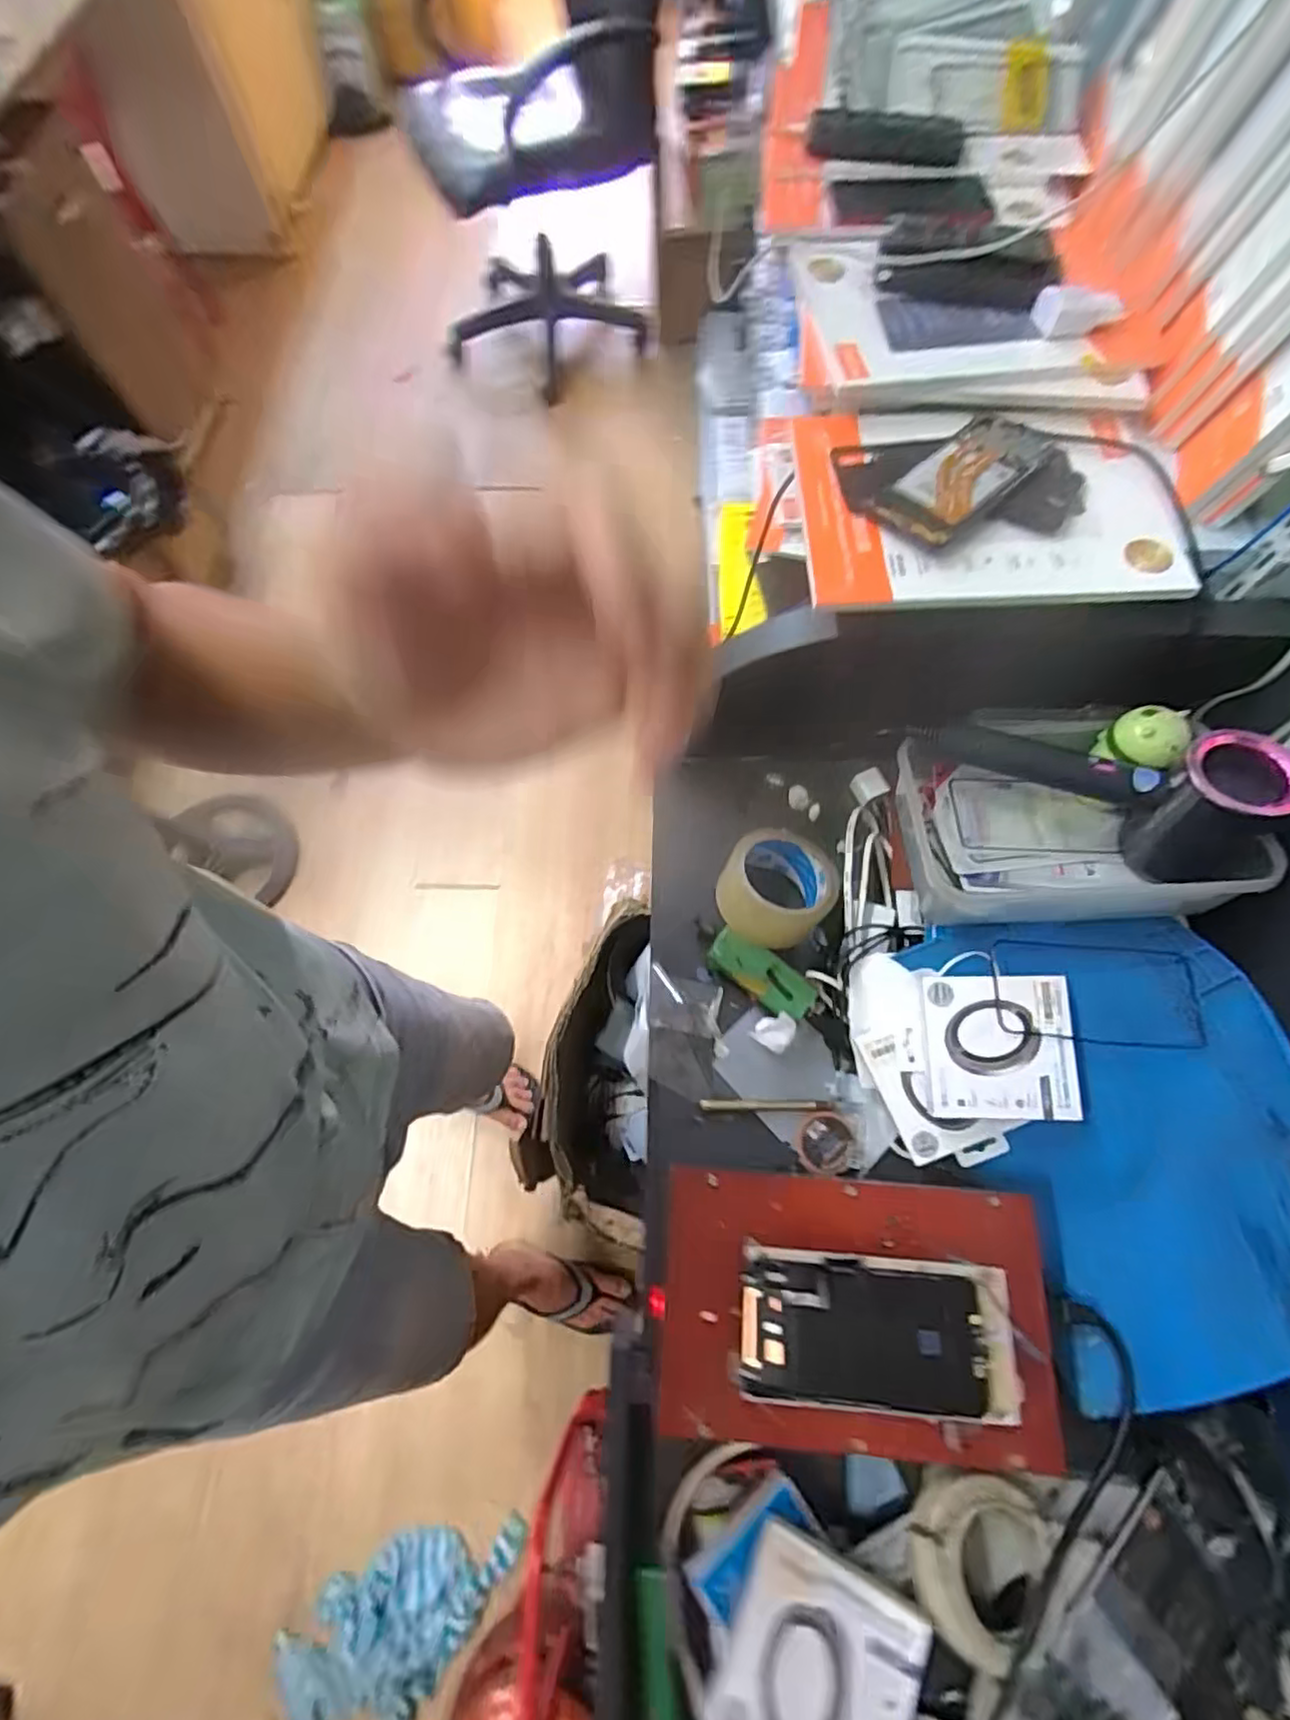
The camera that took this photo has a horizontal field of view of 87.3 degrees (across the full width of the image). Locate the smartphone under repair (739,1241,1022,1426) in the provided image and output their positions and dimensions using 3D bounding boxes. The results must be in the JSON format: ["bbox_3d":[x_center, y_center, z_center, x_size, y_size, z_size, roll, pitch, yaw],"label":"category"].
[{"bbox_3d":[0.140,0.288,0.411,0.160,0.011,0.080,4,69,3],"label":"smartphone under repair"}]

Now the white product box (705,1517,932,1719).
[{"bbox_3d":[0.106,0.498,0.411,0.111,0.020,0.109,25,72,10],"label":"white product box"}]

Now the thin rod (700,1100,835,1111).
[{"bbox_3d":[0.104,0.212,0.583,0.112,0.005,0.009,0,69,1],"label":"thin rod"}]

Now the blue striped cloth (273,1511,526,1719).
[{"bbox_3d":[-0.387,1.166,1.065,0.243,0.078,0.353,30,73,12],"label":"blue striped cloth"}]

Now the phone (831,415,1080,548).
[{"bbox_3d":[0.239,-0.285,0.517,0.165,0.023,0.118,-7,69,-1],"label":"phone"}]

